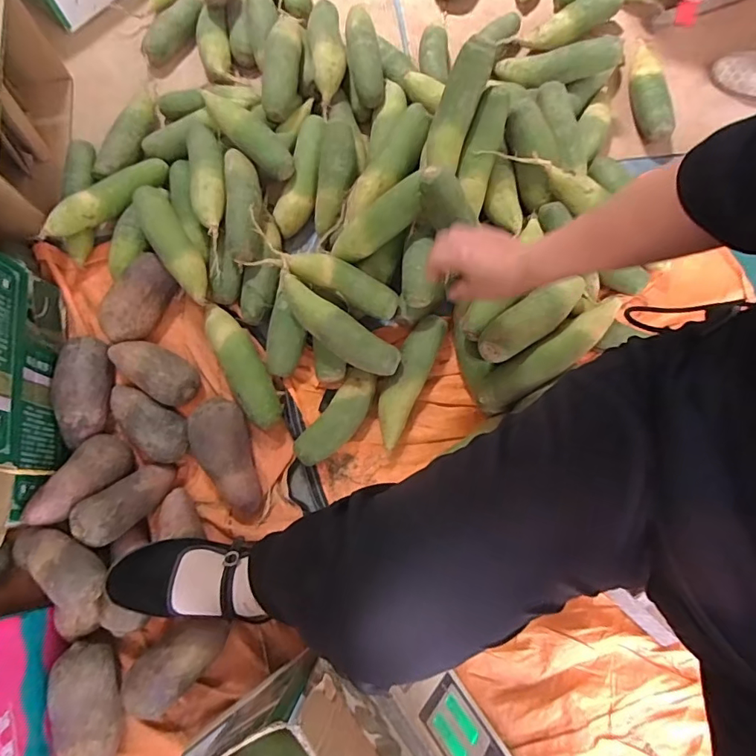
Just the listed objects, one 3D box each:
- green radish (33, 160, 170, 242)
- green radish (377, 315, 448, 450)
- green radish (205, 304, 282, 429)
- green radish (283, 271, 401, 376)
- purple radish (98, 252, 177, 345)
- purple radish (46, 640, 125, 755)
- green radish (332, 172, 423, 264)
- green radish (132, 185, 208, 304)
[{"bbox_3d":[-0.444,-0.295,0.779,0.045,0.044,0.230,38,63,9],"label":"green radish"},{"bbox_3d":[0.044,0.000,0.711,0.052,0.044,0.205,24,76,6],"label":"green radish"},{"bbox_3d":[-0.208,-0.026,0.707,0.056,0.052,0.212,-29,77,-8],"label":"green radish"},{"bbox_3d":[-0.062,-0.071,0.684,0.201,0.070,0.057,35,77,9],"label":"green radish"},{"bbox_3d":[-0.373,-0.123,0.729,0.073,0.058,0.144,27,76,7],"label":"purple radish"},{"bbox_3d":[-0.355,0.413,0.578,0.063,0.062,0.161,-17,75,-5],"label":"purple radish"},{"bbox_3d":[0.000,-0.226,0.683,0.169,0.043,0.050,-34,75,27],"label":"green radish"},{"bbox_3d":[-0.317,-0.210,0.725,0.058,0.049,0.225,-31,77,-8],"label":"green radish"}]

